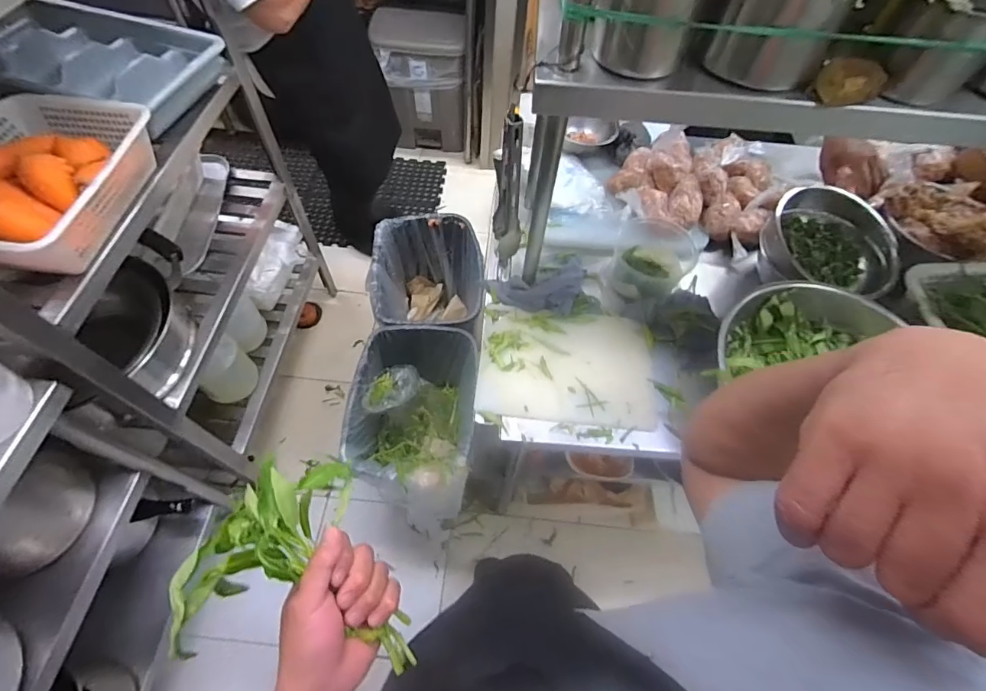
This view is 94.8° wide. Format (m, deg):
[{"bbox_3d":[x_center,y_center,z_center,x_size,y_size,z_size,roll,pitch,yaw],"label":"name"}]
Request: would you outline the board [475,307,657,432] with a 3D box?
[{"bbox_3d":[0.122,0.031,0.761,0.285,0.024,0.200,6,60,0],"label":"board"}]

